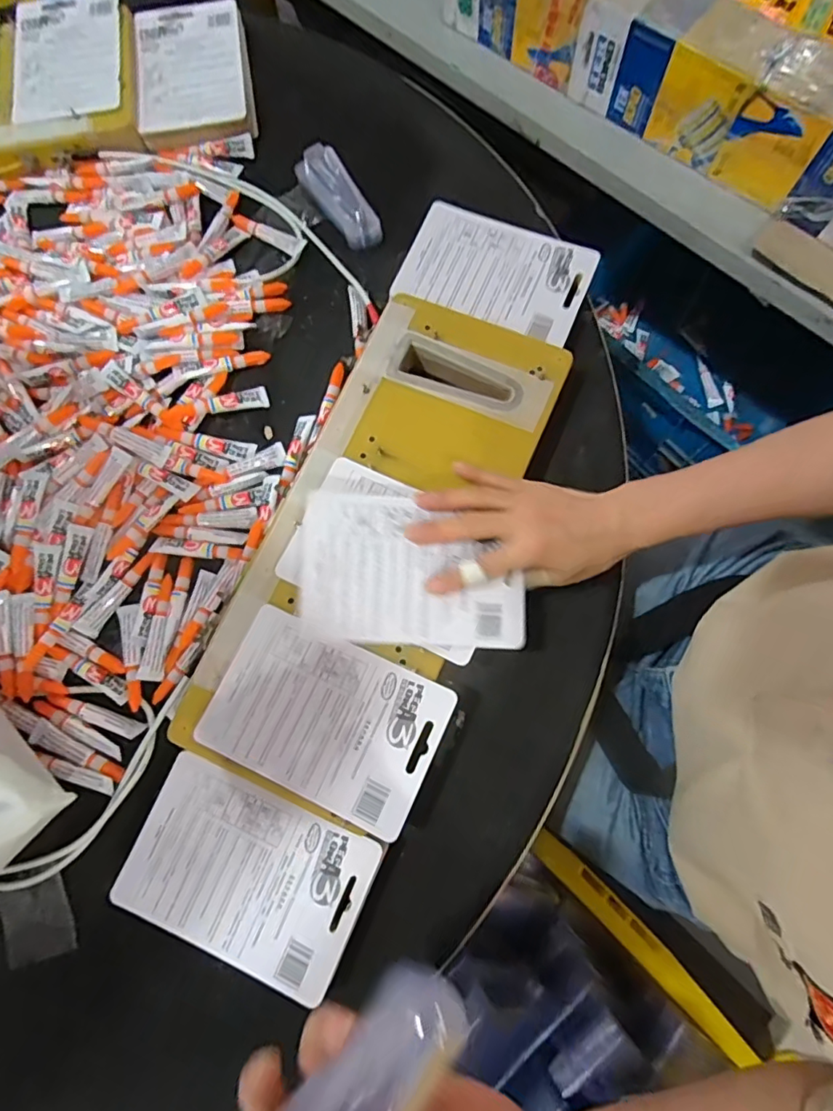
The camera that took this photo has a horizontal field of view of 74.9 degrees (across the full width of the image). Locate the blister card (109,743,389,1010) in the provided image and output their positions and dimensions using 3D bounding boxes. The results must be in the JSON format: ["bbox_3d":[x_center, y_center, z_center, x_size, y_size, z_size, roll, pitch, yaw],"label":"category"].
[{"bbox_3d":[-0.118,0.222,0.388,0.164,0.032,0.108,22,80,6],"label":"blister card"}]

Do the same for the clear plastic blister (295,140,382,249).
[{"bbox_3d":[-0.073,-0.342,0.523,0.037,0.021,0.103,-40,96,-7],"label":"clear plastic blister"}]

